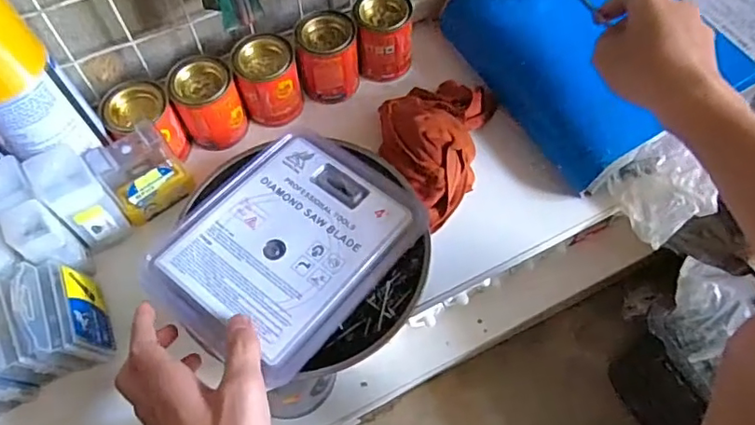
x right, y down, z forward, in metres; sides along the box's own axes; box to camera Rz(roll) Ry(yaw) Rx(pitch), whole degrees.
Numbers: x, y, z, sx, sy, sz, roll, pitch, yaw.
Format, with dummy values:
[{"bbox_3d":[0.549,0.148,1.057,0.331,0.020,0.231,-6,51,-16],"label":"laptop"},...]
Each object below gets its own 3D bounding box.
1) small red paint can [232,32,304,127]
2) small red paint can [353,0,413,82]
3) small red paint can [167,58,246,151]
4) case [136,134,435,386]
[{"bbox_3d":[-0.098,-0.118,0.515,0.054,0.070,0.047,-20,58,-8],"label":"small red paint can"},{"bbox_3d":[0.007,-0.165,0.537,0.050,0.070,0.047,-2,57,3],"label":"small red paint can"},{"bbox_3d":[-0.149,-0.095,0.503,0.057,0.067,0.054,-24,59,-11],"label":"small red paint can"},{"bbox_3d":[-0.066,0.023,0.419,0.139,0.028,0.176,32,65,22],"label":"case"}]

